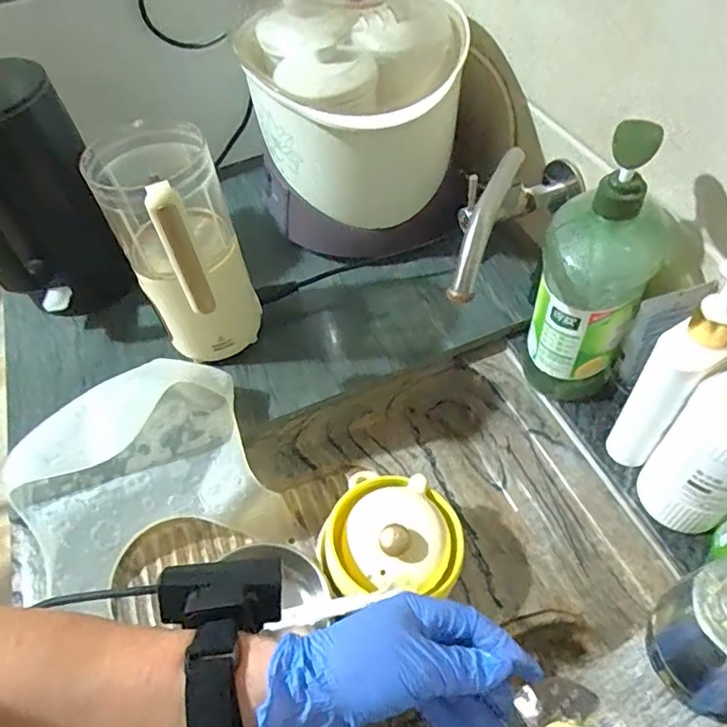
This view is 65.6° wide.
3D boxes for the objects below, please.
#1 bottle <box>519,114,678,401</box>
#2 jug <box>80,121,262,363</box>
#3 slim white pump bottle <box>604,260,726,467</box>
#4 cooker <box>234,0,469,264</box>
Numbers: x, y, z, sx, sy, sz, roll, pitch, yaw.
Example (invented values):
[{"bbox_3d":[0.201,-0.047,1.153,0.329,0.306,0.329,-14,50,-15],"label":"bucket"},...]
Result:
[{"bbox_3d":[0.198,-0.067,0.499,0.092,0.277,0.075,26,59,22],"label":"bottle"},{"bbox_3d":[-0.172,-0.097,0.551,0.103,0.237,0.158,-20,53,-10],"label":"jug"},{"bbox_3d":[0.260,0.008,0.460,0.066,0.233,0.044,-29,56,-17],"label":"slim white pump bottle"},{"bbox_3d":[-0.009,-0.284,0.646,0.231,0.259,0.232,-12,52,-4],"label":"cooker"}]

